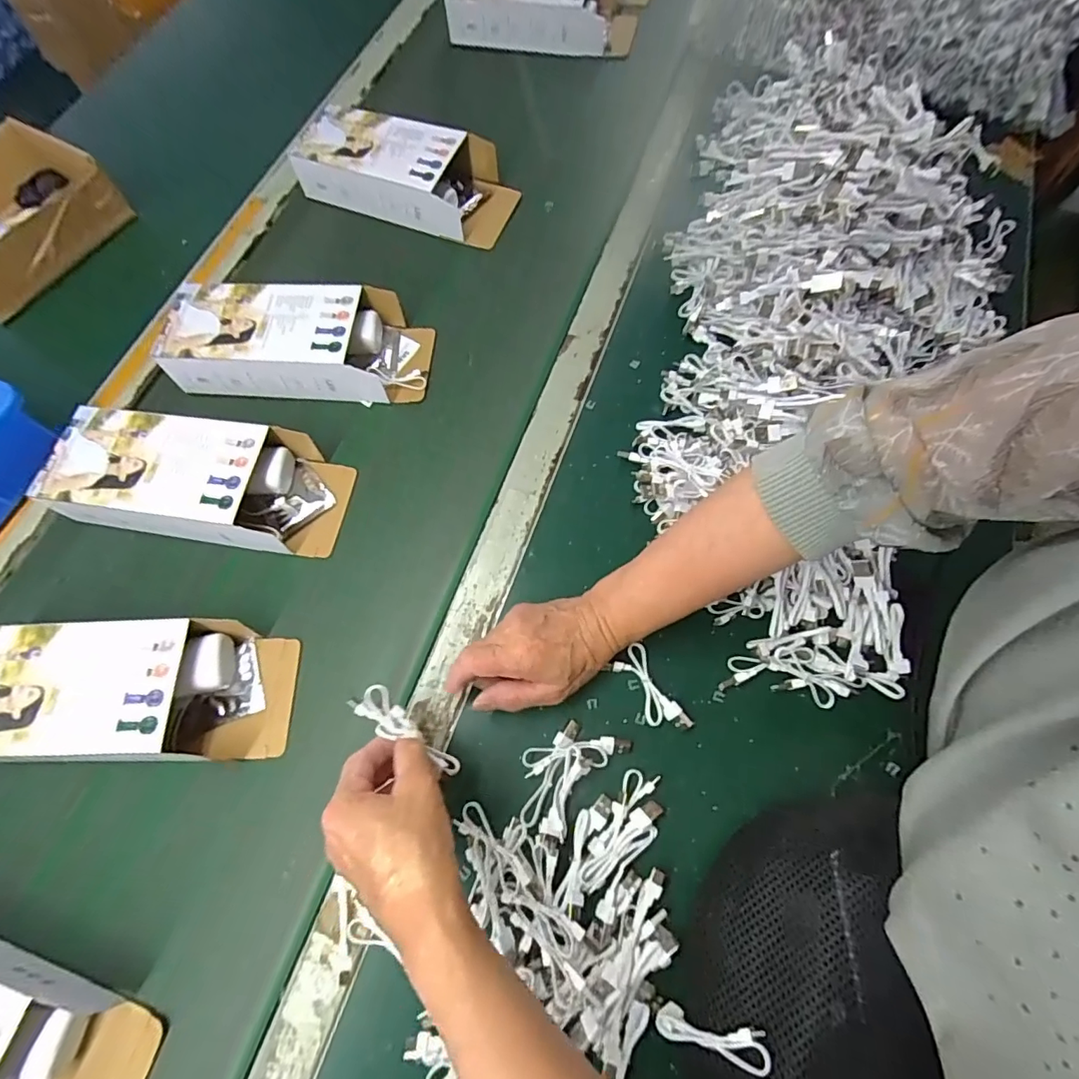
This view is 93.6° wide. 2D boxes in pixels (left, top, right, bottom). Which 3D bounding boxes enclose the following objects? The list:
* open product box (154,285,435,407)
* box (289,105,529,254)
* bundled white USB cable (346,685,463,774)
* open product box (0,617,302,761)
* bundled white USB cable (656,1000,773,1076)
[{"bbox_3d":[-0.244,-0.201,0.521,0.255,0.053,0.110,3,70,2],"label":"open product box"},{"bbox_3d":[-0.154,-0.434,0.599,0.253,0.058,0.102,22,71,9],"label":"box"},{"bbox_3d":[-0.092,0.134,0.356,0.088,0.013,0.025,35,74,2],"label":"bundled white USB cable"},{"bbox_3d":[-0.335,0.119,0.407,0.250,0.058,0.103,0,70,1],"label":"open product box"},{"bbox_3d":[0.102,0.291,0.298,0.066,0.016,0.014,-18,64,37],"label":"bundled white USB cable"}]

